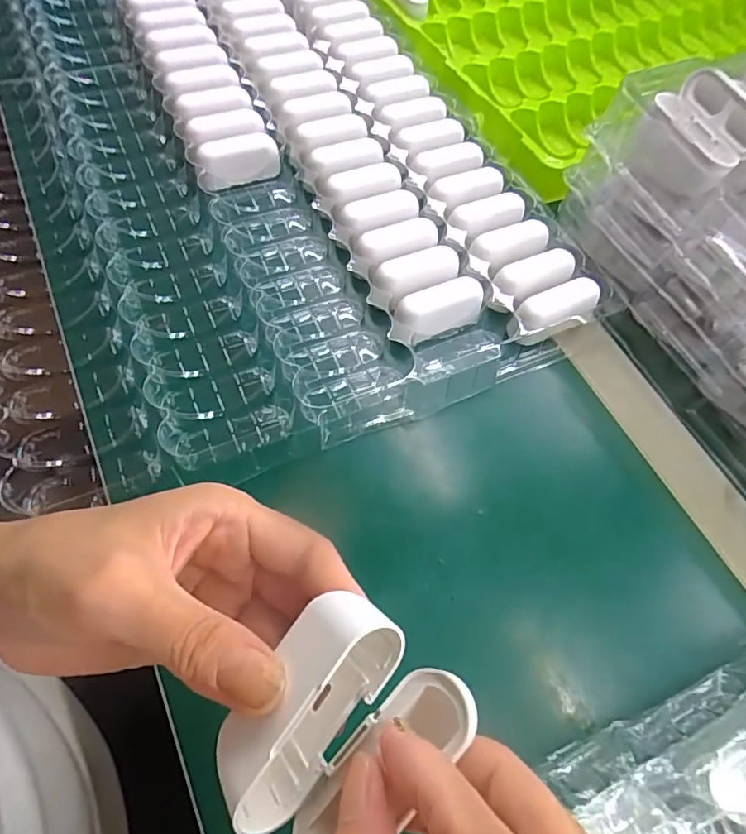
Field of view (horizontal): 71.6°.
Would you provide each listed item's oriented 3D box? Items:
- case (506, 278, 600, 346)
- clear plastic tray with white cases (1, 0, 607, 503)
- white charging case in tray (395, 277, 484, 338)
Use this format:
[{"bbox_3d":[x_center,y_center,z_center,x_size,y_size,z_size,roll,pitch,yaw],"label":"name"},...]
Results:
[{"bbox_3d":[0.119,-0.067,0.344,0.067,0.030,0.024,-21,66,-16],"label":"case"},{"bbox_3d":[-0.103,-0.242,0.416,0.323,0.032,0.570,-19,66,-15],"label":"clear plastic tray with white cases"},{"bbox_3d":[0.043,-0.070,0.340,0.060,0.026,0.022,-22,66,-16],"label":"white charging case in tray"}]

